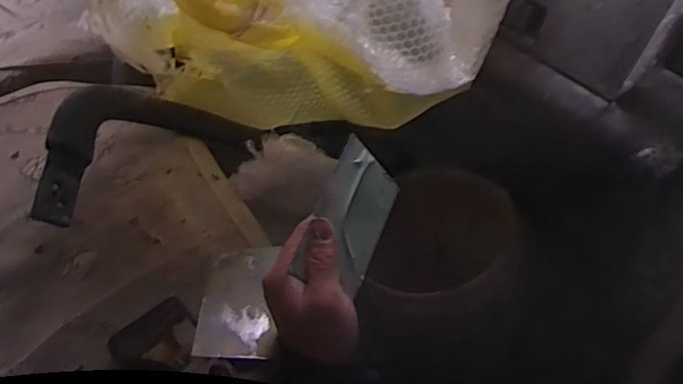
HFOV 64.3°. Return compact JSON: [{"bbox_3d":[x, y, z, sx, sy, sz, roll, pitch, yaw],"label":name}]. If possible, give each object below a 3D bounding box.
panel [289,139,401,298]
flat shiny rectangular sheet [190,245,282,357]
[{"bbox_3d":[0.010,0.024,0.487,0.074,0.005,0.128,37,64,-30],"label":"panel"},{"bbox_3d":[-0.103,0.106,0.550,0.071,0.006,0.138,2,43,-5],"label":"flat shiny rectangular sheet"}]

